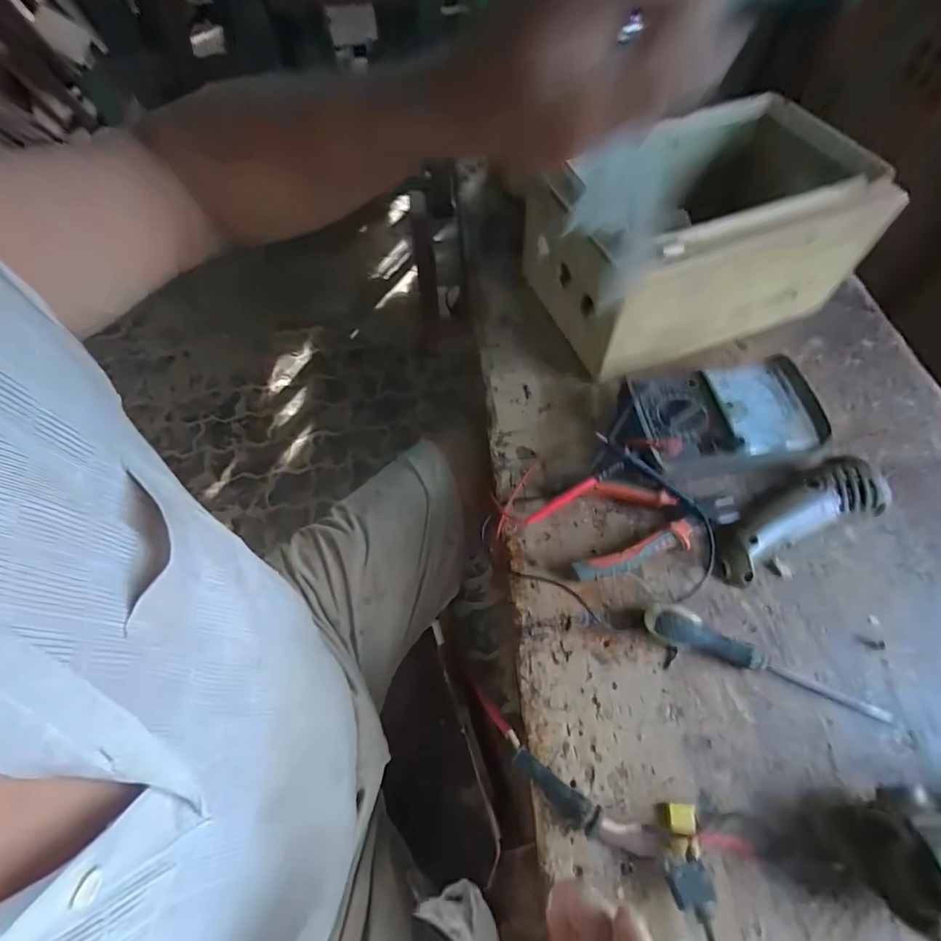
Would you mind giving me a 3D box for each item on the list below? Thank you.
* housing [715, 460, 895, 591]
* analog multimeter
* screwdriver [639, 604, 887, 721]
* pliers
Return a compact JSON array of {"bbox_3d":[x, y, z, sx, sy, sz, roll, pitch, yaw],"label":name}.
[{"bbox_3d":[0.281,0.042,0.409,0.164,0.031,0.059,-24,62,-12],"label":"housing"},{"bbox_3d":[0.231,-0.047,0.448,0.175,0.046,0.110,-8,60,-3],"label":"analog multimeter"},{"bbox_3d":[0.221,0.146,0.356,0.178,0.024,0.025,19,61,15],"label":"screwdriver"},{"bbox_3d":[0.155,0.040,0.413,0.161,0.019,0.076,-16,59,-6],"label":"pliers"}]

